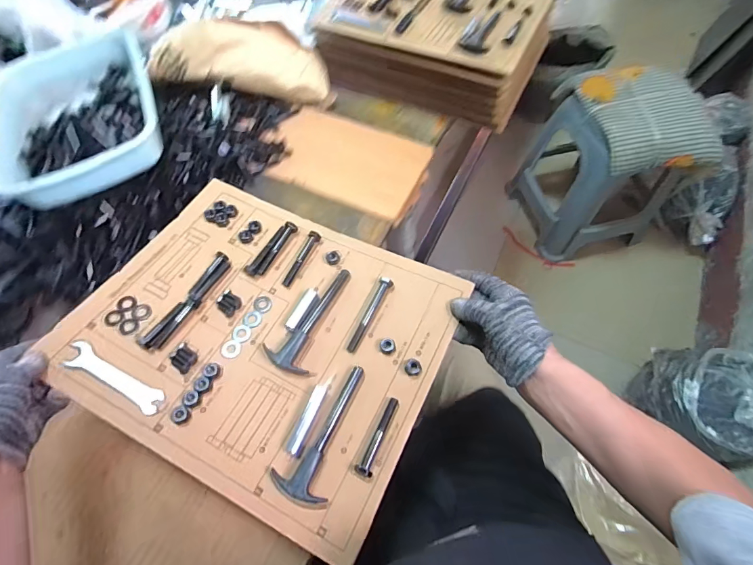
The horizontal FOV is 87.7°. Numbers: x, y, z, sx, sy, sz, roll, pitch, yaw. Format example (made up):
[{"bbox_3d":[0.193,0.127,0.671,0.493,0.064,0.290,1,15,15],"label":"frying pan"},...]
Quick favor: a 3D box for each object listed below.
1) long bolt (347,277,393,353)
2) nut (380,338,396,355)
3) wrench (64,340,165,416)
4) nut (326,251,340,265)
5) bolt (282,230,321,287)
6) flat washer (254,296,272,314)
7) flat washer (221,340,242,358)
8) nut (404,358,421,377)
[{"bbox_3d":[-0.008,0.033,0.429,0.014,0.020,0.091,25,66,14],"label":"long bolt"},{"bbox_3d":[0.012,0.066,0.413,0.016,0.009,0.017,-1,62,1],"label":"nut"},{"bbox_3d":[-0.260,0.093,0.388,0.111,0.004,0.025,29,54,8],"label":"wrench"},{"bbox_3d":[-0.052,-0.030,0.467,0.017,0.007,0.015,-9,62,-3],"label":"nut"},{"bbox_3d":[-0.089,-0.028,0.466,0.015,0.013,0.075,21,65,12],"label":"bolt"},{"bbox_3d":[-0.129,0.025,0.444,0.020,0.004,0.021,-1,62,1],"label":"flat washer"},{"bbox_3d":[-0.155,0.071,0.418,0.020,0.004,0.020,-1,62,1],"label":"flat washer"},{"bbox_3d":[0.038,0.087,0.404,0.017,0.005,0.017,-1,62,1],"label":"nut"}]

